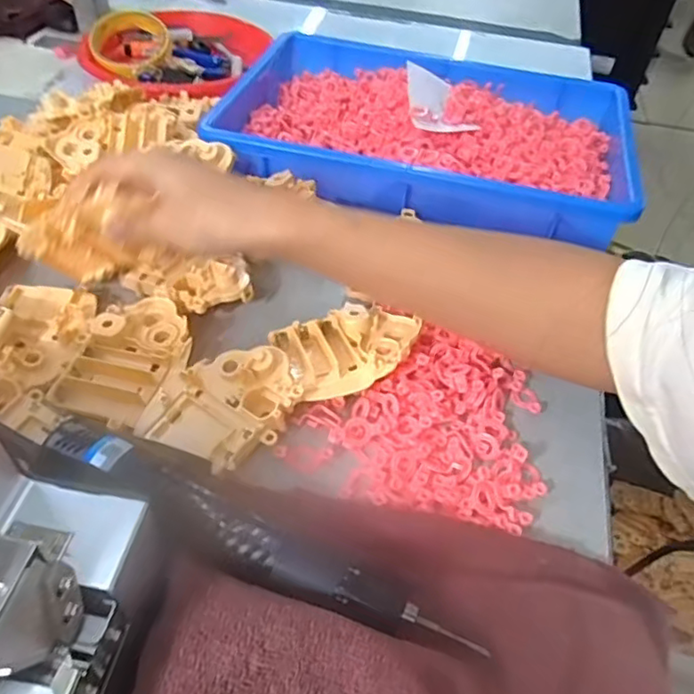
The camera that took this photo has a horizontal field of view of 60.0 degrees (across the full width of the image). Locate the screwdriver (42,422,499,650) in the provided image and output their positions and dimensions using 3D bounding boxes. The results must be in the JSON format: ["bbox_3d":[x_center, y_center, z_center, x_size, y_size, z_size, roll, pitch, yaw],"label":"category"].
[{"bbox_3d":[-0.048,0.092,0.295,0.227,0.037,0.027,20,48,13],"label":"screwdriver"}]

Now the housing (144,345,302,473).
[{"bbox_3d":[-0.071,0.032,0.358,0.067,0.030,0.074,24,49,16],"label":"housing"}]

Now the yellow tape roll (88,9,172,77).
[{"bbox_3d":[-0.242,-0.341,0.671,0.088,0.031,0.108,-10,48,-14],"label":"yellow tape roll"}]

